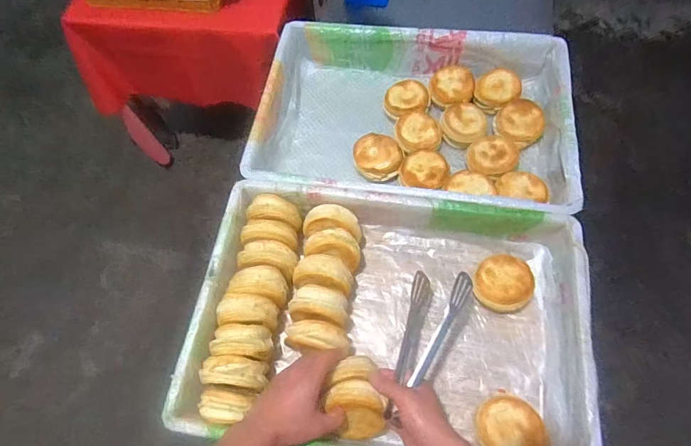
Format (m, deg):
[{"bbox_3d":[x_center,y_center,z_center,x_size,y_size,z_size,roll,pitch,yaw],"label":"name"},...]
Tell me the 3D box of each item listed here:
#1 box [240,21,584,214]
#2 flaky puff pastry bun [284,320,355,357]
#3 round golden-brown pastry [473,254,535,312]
[{"bbox_3d":[0.133,-0.209,0.844,0.593,0.150,0.422,8,66,6],"label":"box"},{"bbox_3d":[-0.043,0.190,0.663,0.102,0.085,0.054,2,65,4],"label":"flaky puff pastry bun"},{"bbox_3d":[0.276,0.101,0.703,0.099,0.040,0.103,41,73,19],"label":"round golden-brown pastry"}]

